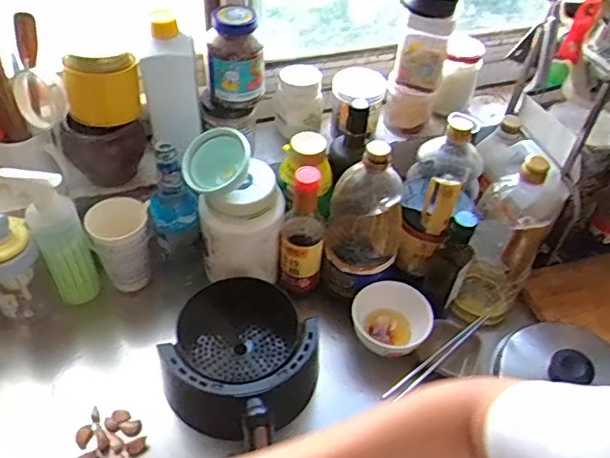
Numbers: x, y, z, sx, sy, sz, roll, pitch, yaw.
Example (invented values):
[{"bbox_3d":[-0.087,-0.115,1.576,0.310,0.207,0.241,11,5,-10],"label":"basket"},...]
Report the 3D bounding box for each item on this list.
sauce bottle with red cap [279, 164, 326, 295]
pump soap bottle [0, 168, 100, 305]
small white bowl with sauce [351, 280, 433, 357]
[{"bbox_3d":[-0.003,0.000,0.822,0.075,0.213,0.068,9,47,3],"label":"sauce bottle with red cap"},{"bbox_3d":[-0.346,0.012,0.789,0.072,0.231,0.055,-24,54,-25],"label":"pump soap bottle"},{"bbox_3d":[0.126,0.138,0.836,0.107,0.075,0.105,3,47,-3],"label":"small white bowl with sauce"}]

